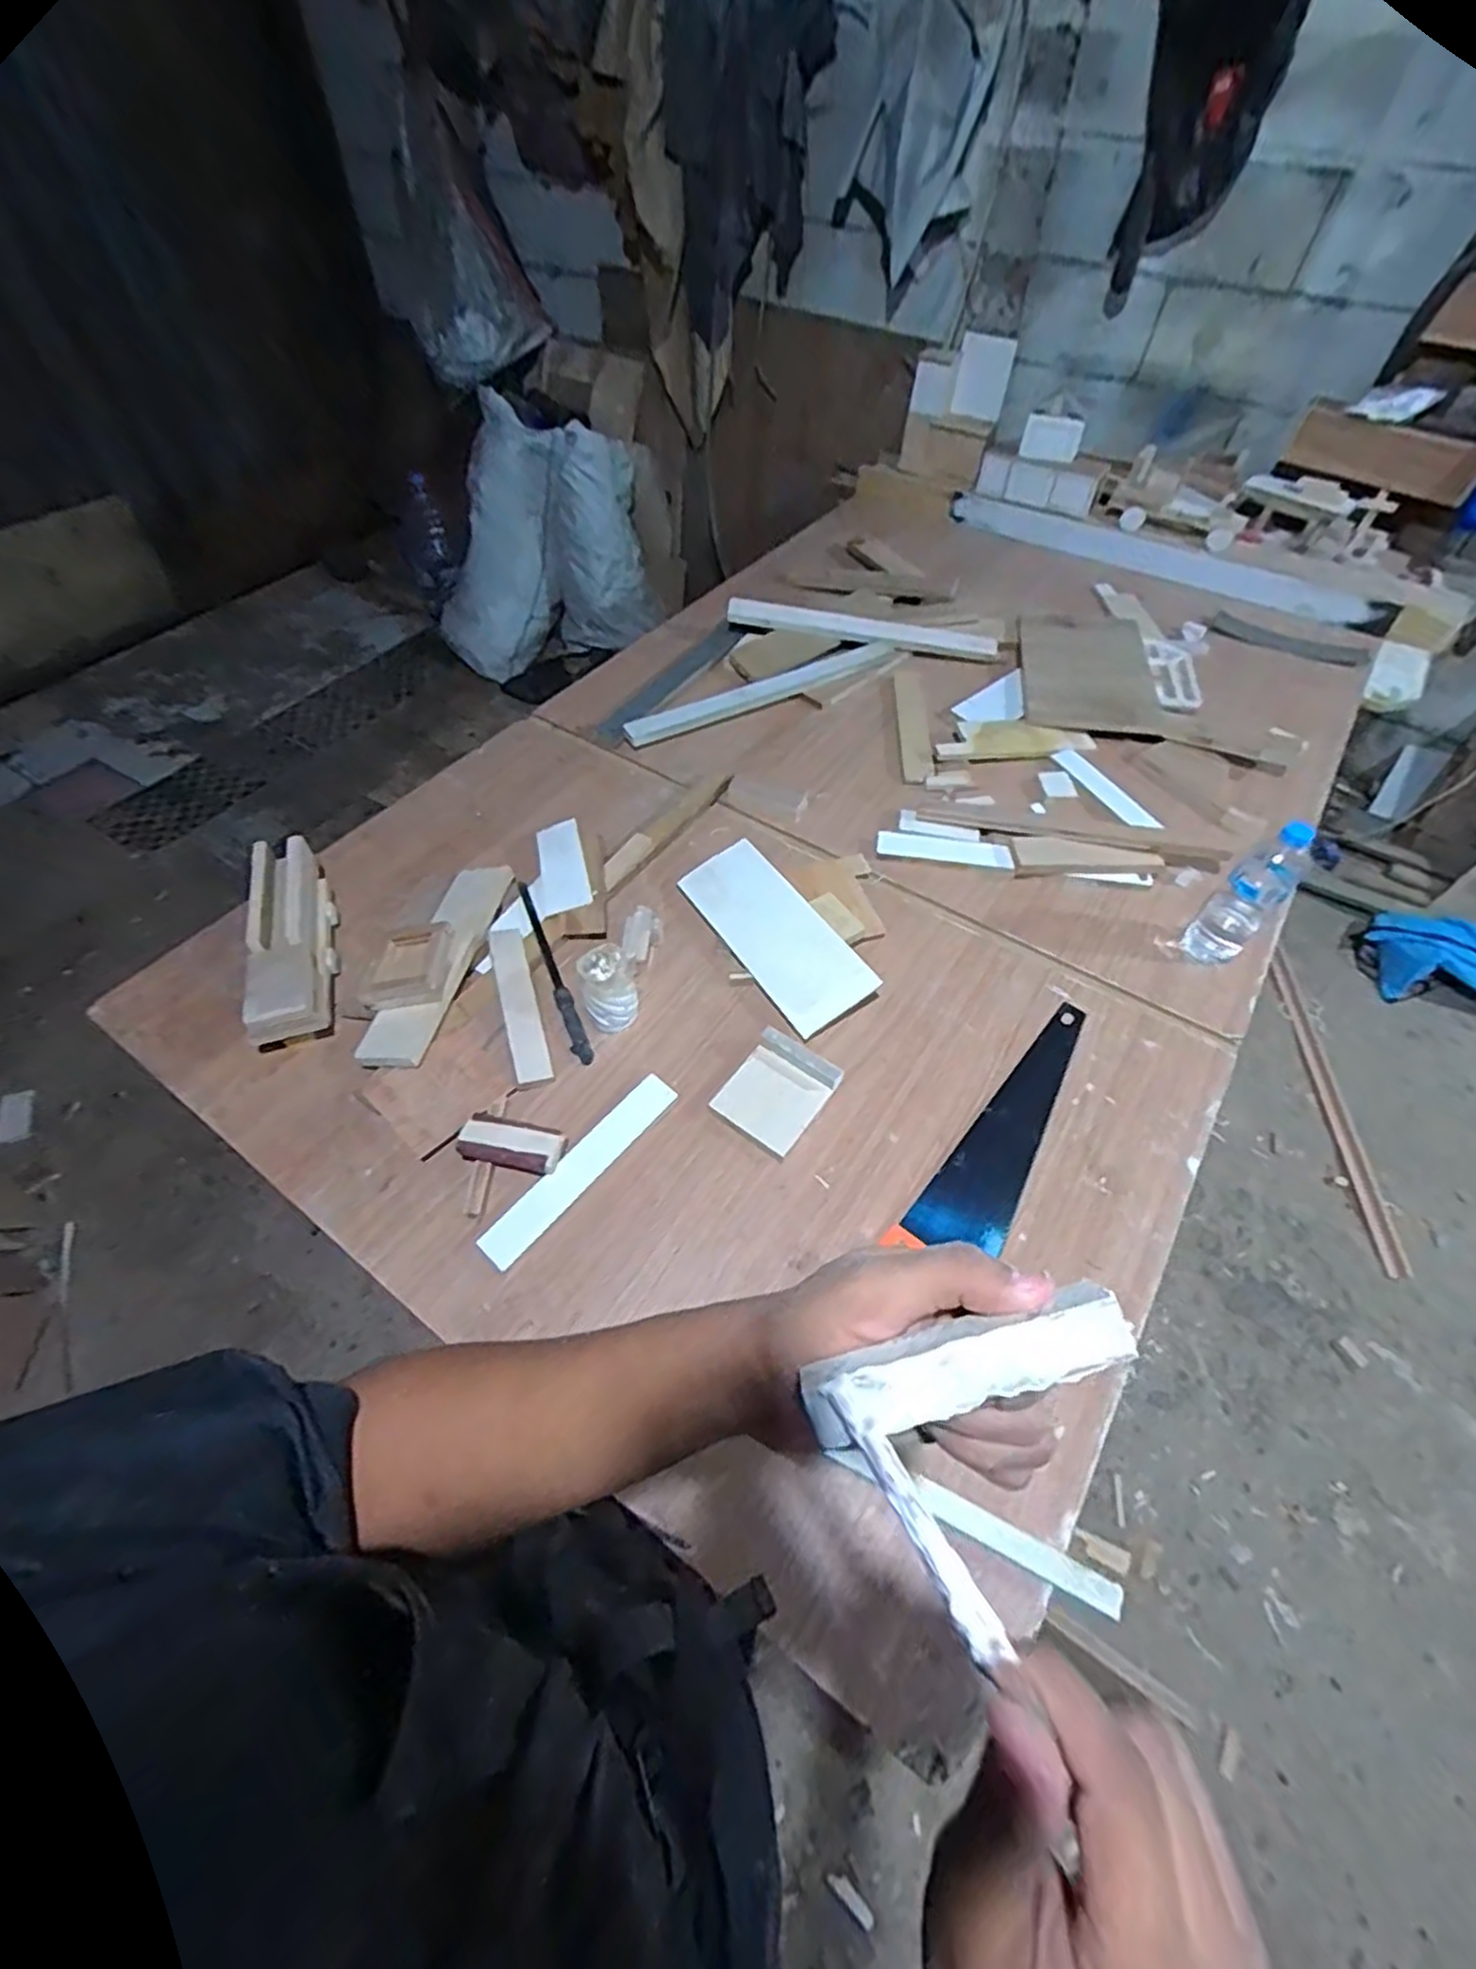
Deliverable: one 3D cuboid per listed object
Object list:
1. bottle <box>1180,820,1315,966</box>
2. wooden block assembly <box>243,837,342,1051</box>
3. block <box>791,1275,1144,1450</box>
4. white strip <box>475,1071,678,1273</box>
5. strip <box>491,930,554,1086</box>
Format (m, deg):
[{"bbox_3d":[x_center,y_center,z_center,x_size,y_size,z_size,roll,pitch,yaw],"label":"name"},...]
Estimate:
[{"bbox_3d":[0.638,-0.110,0.922,0.065,0.202,0.070,-37,63,-24],"label":"bottle"},{"bbox_3d":[-0.569,-0.070,0.946,0.087,0.078,0.302,-13,55,-10],"label":"wooden block assembly"},{"bbox_3d":[0.070,0.116,0.226,0.098,0.015,0.023,-15,57,-1],"label":"block"},{"bbox_3d":[-0.169,0.197,0.812,0.045,0.009,0.259,39,60,13],"label":"white strip"},{"bbox_3d":[-0.272,0.023,0.920,0.041,0.009,0.234,-15,56,-12],"label":"strip"}]

